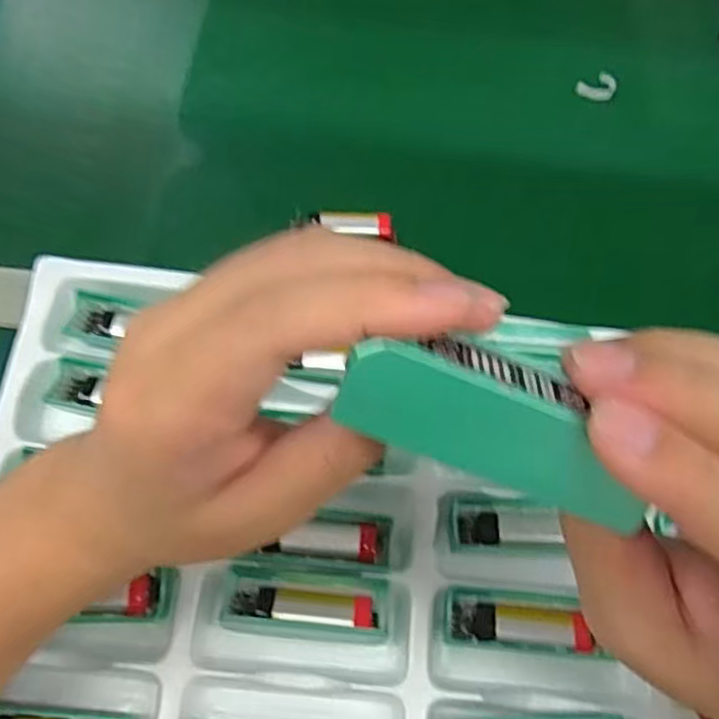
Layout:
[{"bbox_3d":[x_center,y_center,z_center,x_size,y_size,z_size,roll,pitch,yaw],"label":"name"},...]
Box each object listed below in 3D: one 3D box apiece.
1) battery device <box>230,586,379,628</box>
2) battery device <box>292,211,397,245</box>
[{"bbox_3d":[-0.027,0.119,0.332,0.071,0.013,0.014,5,66,0],"label":"battery device"},{"bbox_3d":[-0.009,-0.092,0.459,0.068,0.014,0.019,4,68,2],"label":"battery device"}]

